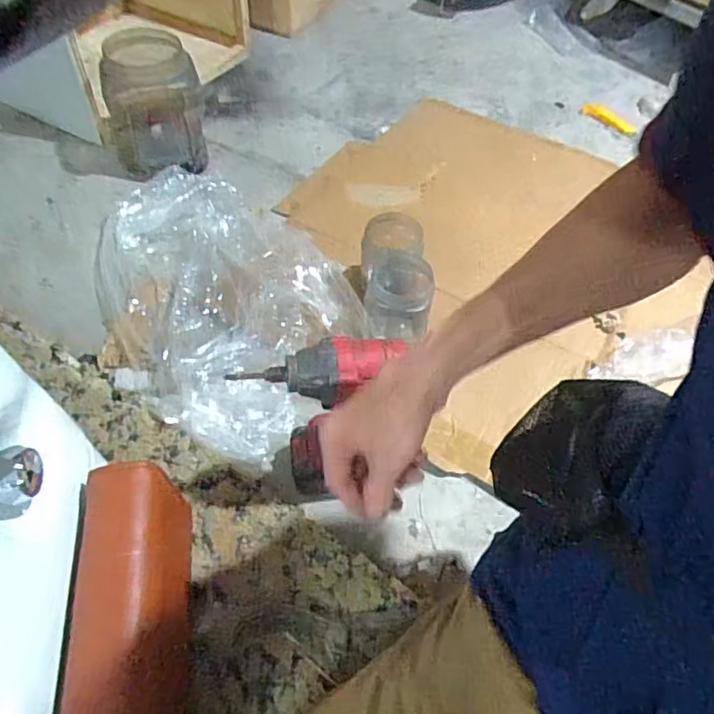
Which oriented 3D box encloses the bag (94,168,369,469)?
[{"bbox_3d":[-0.230,-0.124,0.900,0.357,0.085,0.598,-28,60,-22],"label":"bag"}]

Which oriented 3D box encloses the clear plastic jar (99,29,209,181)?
[{"bbox_3d":[-0.382,-0.461,1.072,0.181,0.201,0.187,-12,55,-13],"label":"clear plastic jar"}]

